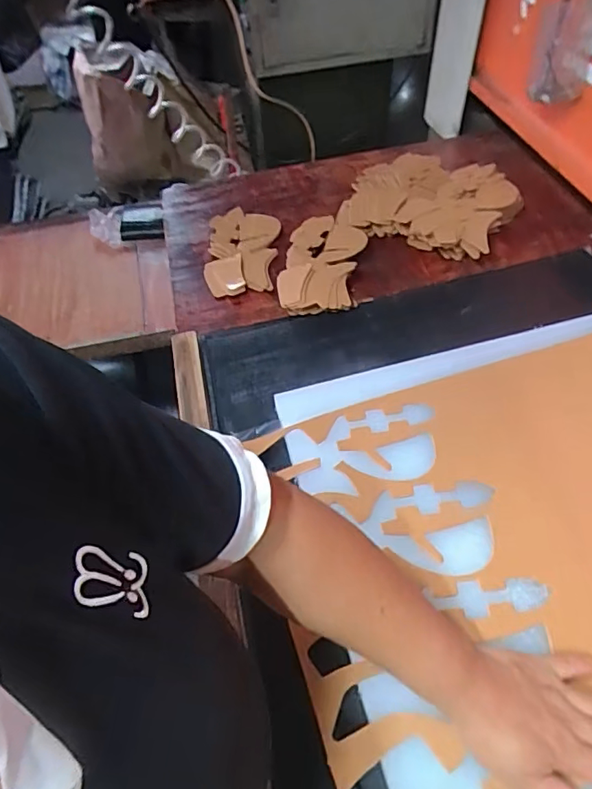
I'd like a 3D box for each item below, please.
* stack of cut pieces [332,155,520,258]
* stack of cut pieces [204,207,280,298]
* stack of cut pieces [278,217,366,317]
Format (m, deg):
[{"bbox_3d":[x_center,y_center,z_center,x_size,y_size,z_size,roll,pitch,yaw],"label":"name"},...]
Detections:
[{"bbox_3d":[0.210,-0.318,0.866,0.278,0.049,0.221,26,58,24],"label":"stack of cut pieces"},{"bbox_3d":[-0.088,-0.232,0.851,0.112,0.015,0.200,-3,51,4],"label":"stack of cut pieces"},{"bbox_3d":[0.039,-0.200,0.794,0.120,0.031,0.215,5,52,10],"label":"stack of cut pieces"}]

